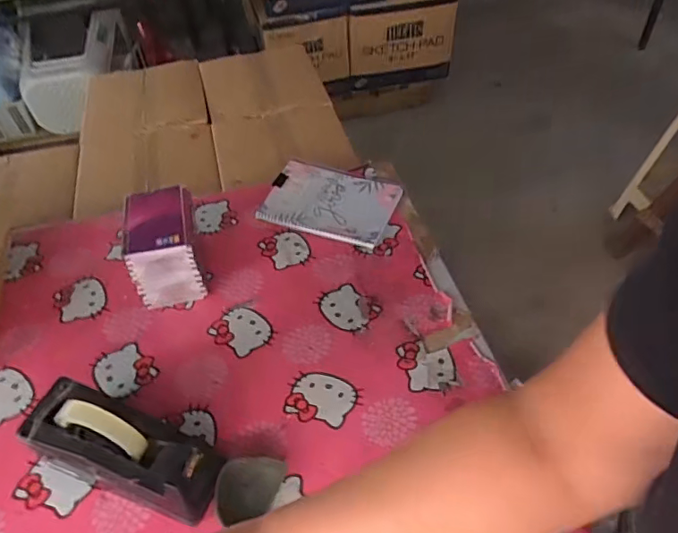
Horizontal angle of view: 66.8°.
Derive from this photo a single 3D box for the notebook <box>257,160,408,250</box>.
[{"bbox_3d":[-0.013,-0.119,0.904,0.217,0.025,0.160,14,49,15],"label":"notebook"}]

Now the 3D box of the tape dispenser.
[{"bbox_3d":[-0.234,0.199,0.563,0.211,0.123,0.078,15,51,15],"label":"tape dispenser"}]

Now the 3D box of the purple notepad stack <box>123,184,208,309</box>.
[{"bbox_3d":[-0.254,-0.028,0.760,0.087,0.115,0.129,-10,48,-7],"label":"purple notepad stack"}]

